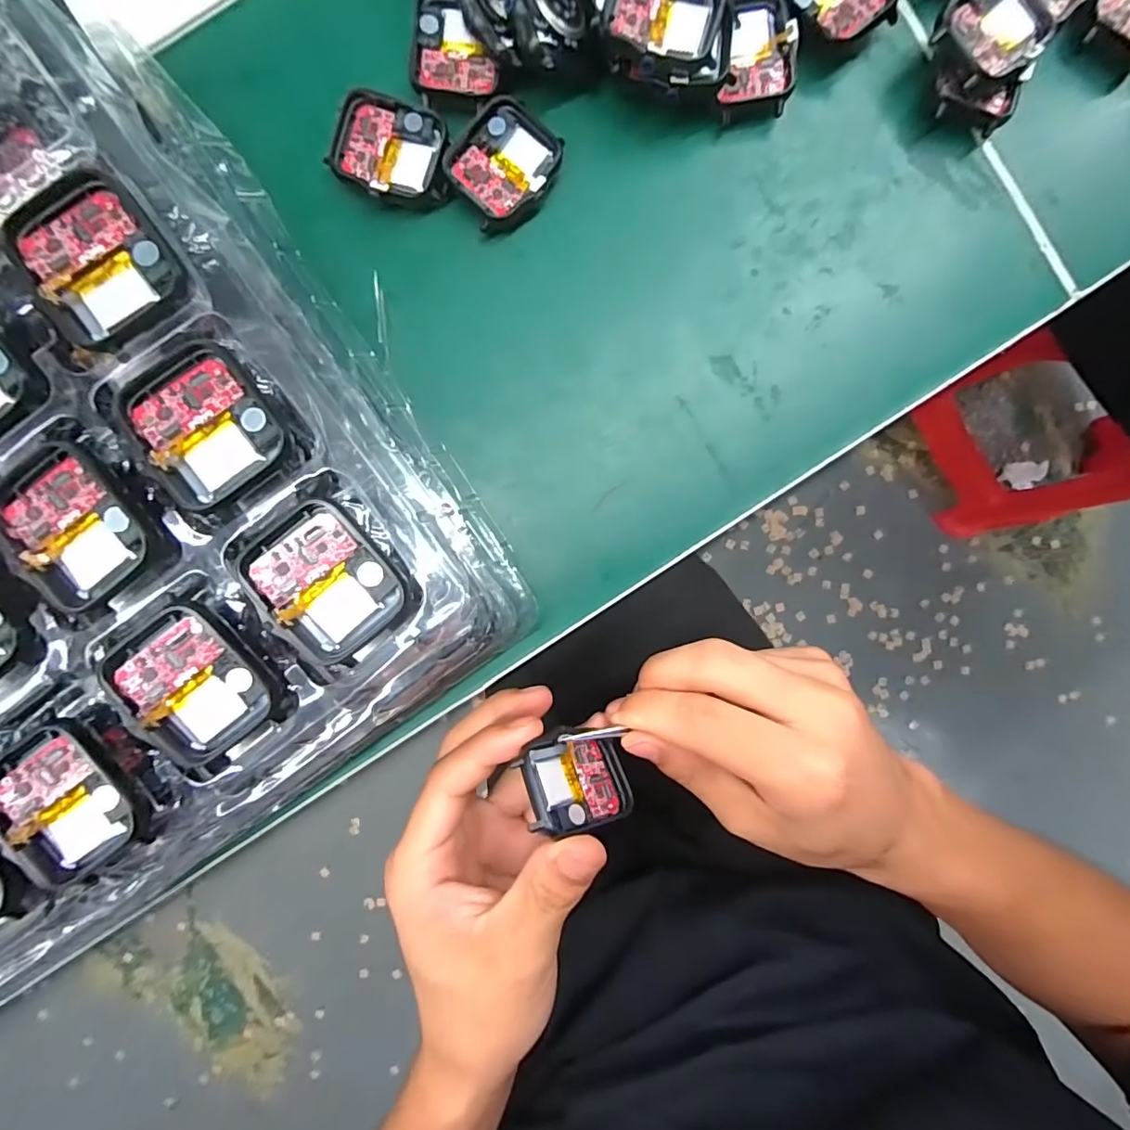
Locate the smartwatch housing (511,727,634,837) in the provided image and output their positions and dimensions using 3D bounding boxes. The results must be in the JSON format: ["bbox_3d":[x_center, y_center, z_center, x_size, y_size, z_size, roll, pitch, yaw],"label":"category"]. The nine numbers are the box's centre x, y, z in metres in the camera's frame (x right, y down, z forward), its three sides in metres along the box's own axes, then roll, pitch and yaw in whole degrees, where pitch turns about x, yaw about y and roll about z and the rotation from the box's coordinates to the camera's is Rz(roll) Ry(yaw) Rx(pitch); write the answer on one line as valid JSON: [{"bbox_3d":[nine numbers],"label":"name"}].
[{"bbox_3d":[0.005,0.082,0.203,0.006,0.042,0.038,-53,53,37],"label":"smartwatch housing"}]

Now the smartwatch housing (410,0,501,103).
[{"bbox_3d":[-0.044,-0.212,0.213,0.035,0.005,0.041,4,92,-1],"label":"smartwatch housing"}]

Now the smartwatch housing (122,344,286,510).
[{"bbox_3d":[-0.106,-0.042,0.155,0.036,0.005,0.040,-34,93,1],"label":"smartwatch housing"}]

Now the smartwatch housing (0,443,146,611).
[{"bbox_3d":[-0.147,-0.011,0.155,0.035,0.006,0.042,-39,93,1],"label":"smartwatch housing"}]

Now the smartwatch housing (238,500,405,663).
[{"bbox_3d":[-0.072,0.005,0.159,0.034,0.010,0.041,-37,93,1],"label":"smartwatch housing"}]

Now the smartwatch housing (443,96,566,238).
[{"bbox_3d":[-0.026,-0.166,0.219,0.043,0.011,0.045,43,91,-2],"label":"smartwatch housing"}]

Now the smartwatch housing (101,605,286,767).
[{"bbox_3d":[-0.110,0.036,0.158,0.039,0.009,0.044,-38,93,1],"label":"smartwatch housing"}]

